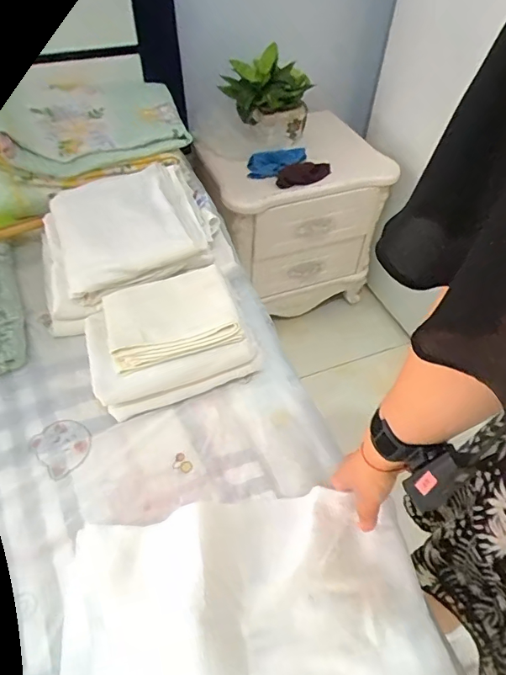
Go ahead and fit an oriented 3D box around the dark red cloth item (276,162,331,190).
[{"bbox_3d":[0.119,-0.391,1.116,0.168,0.029,0.076,-30,57,-28],"label":"dark red cloth item"}]

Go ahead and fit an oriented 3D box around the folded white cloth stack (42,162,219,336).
[{"bbox_3d":[-0.218,-0.176,0.803,0.282,0.126,0.237,-15,51,-15],"label":"folded white cloth stack"}]

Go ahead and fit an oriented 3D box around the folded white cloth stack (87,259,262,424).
[{"bbox_3d":[-0.129,-0.004,0.699,0.224,0.104,0.190,-14,51,-17],"label":"folded white cloth stack"}]

